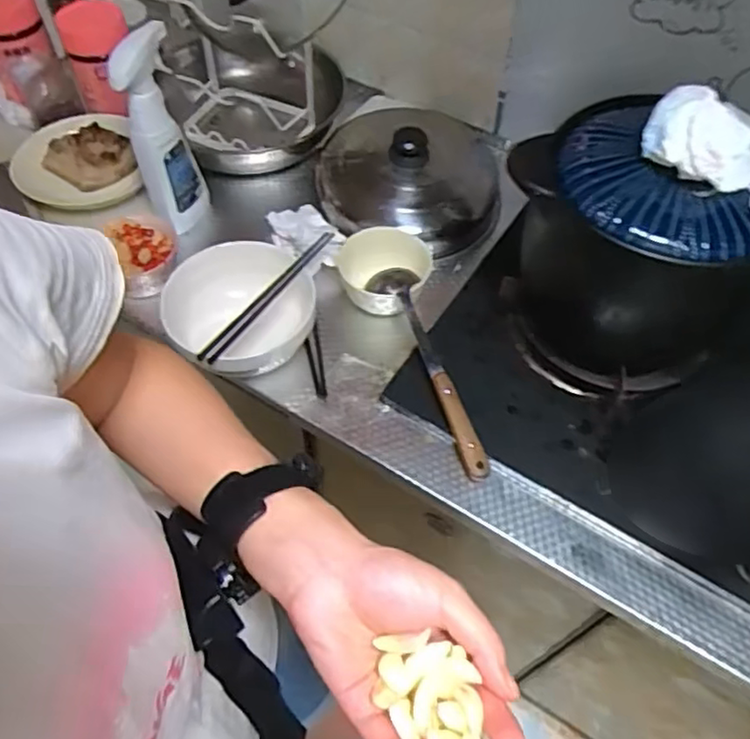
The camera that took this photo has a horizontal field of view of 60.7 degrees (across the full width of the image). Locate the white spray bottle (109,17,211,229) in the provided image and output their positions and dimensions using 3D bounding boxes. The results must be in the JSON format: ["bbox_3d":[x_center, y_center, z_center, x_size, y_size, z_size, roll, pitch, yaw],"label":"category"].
[{"bbox_3d":[-0.268,-0.290,0.816,0.081,0.260,0.055,-16,59,-11],"label":"white spray bottle"}]

